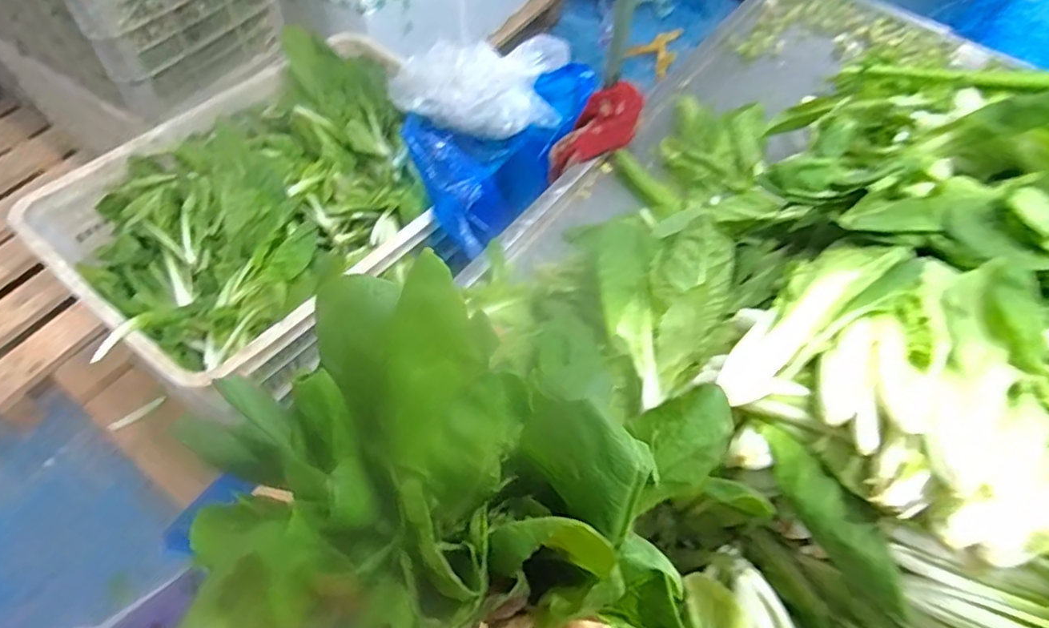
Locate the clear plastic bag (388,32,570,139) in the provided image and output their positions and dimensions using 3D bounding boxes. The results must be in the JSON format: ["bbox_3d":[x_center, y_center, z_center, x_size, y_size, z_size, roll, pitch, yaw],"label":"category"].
[{"bbox_3d":[-0.070,-0.325,0.898,0.248,0.119,0.113,0,57,-4],"label":"clear plastic bag"}]

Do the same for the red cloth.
[{"bbox_3d":[0.085,-0.219,0.741,0.146,0.051,0.059,-41,63,12],"label":"red cloth"}]

